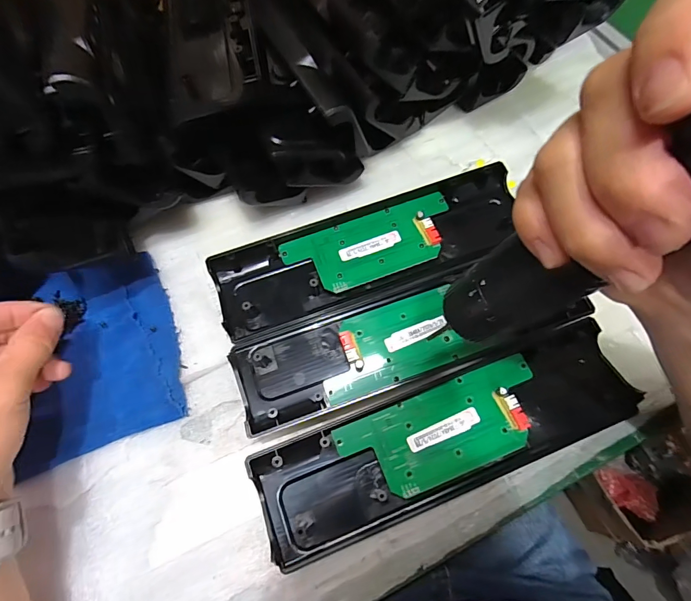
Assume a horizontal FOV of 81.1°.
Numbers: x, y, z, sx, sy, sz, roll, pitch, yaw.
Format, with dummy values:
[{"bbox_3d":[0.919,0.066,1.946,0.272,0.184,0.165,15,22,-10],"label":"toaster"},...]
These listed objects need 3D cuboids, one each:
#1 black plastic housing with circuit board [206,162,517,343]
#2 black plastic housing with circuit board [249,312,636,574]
[{"bbox_3d":[0.019,-0.041,0.311,0.236,0.026,0.070,-18,68,-6],"label":"black plastic housing with circuit board"},{"bbox_3d":[0.068,0.087,0.259,0.246,0.025,0.066,-20,68,-7],"label":"black plastic housing with circuit board"}]

